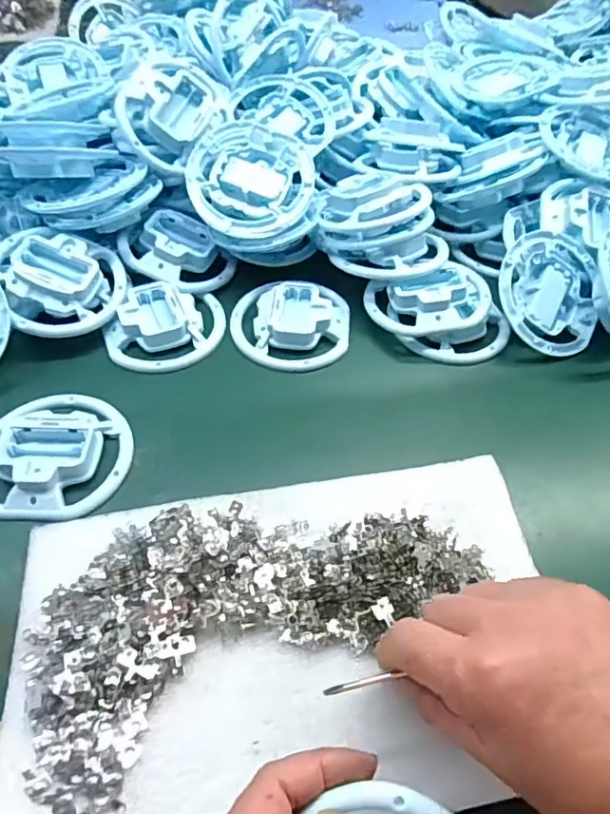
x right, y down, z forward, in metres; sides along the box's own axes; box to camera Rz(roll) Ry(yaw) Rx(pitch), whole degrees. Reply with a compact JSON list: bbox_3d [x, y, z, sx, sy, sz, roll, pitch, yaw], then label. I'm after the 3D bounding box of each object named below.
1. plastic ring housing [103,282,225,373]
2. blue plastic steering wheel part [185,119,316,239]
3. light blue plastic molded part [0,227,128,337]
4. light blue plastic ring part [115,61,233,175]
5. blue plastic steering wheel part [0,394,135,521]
[{"bbox_3d":[-0.114,-0.067,0.446,0.092,0.018,0.082,-4,53,-5],"label":"plastic ring housing"},{"bbox_3d":[-0.048,-0.189,0.474,0.105,0.026,0.099,30,77,6],"label":"blue plastic steering wheel part"},{"bbox_3d":[-0.193,-0.104,0.442,0.090,0.028,0.097,-20,72,-24],"label":"light blue plastic molded part"},{"bbox_3d":[-0.117,-0.263,0.487,0.082,0.033,0.104,43,61,-18],"label":"light blue plastic ring part"},{"bbox_3d":[-0.172,0.027,0.373,0.105,0.019,0.101,1,53,-2],"label":"blue plastic steering wheel part"}]

